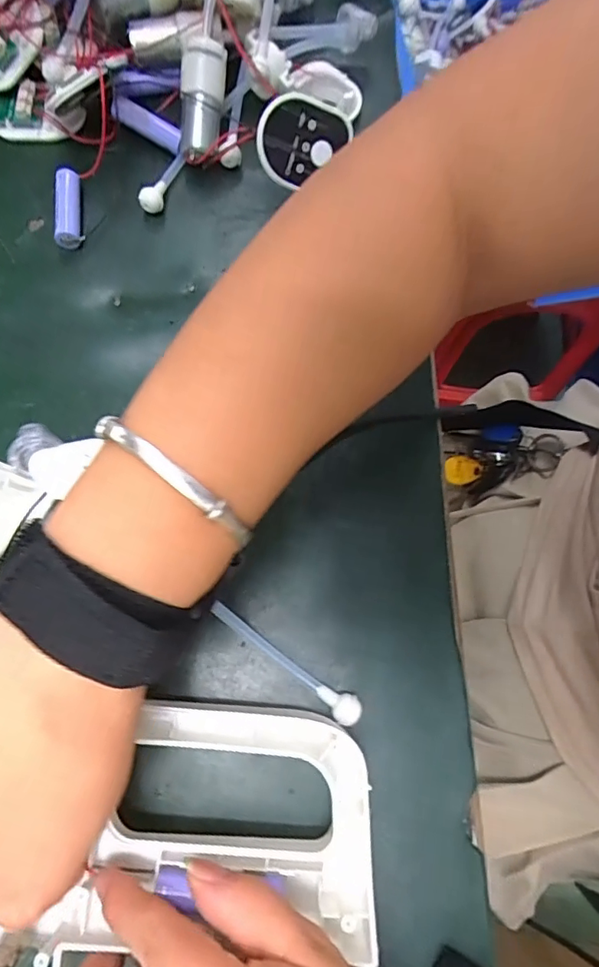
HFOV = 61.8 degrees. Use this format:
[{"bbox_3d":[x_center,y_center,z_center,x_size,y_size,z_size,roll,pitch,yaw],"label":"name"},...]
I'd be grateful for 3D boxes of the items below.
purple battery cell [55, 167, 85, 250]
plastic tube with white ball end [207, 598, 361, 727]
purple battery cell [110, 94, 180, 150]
[{"bbox_3d":[-0.143,-0.169,0.309,0.016,0.015,0.048,-8,75,-4],"label":"purple battery cell"},{"bbox_3d":[-0.008,0.086,0.240,0.084,0.015,0.012,33,76,7],"label":"plastic tube with white ball end"},{"bbox_3d":[-0.097,-0.231,0.322,0.047,0.012,0.011,27,75,-8],"label":"purple battery cell"}]

